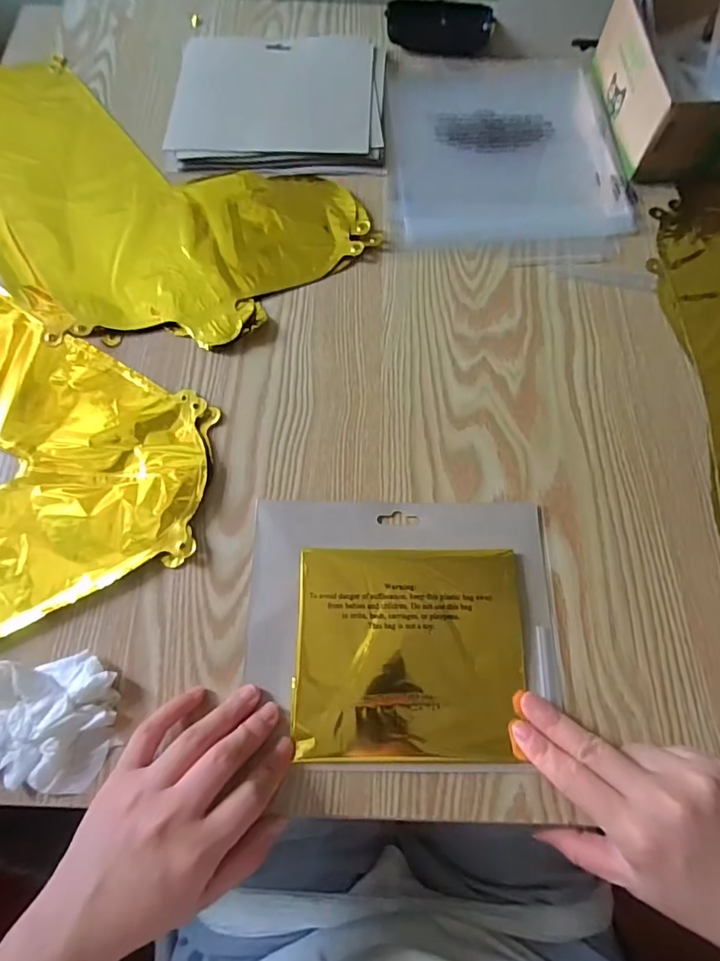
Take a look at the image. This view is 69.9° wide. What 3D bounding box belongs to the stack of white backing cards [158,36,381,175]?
[{"bbox_3d":[-0.080,-0.373,0.508,0.204,0.014,0.179,0,68,0],"label":"stack of white backing cards"}]

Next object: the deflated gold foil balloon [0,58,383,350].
[{"bbox_3d":[-0.237,-0.256,0.462,0.446,0.017,0.235,31,71,12],"label":"deflated gold foil balloon"}]

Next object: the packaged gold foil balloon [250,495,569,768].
[{"bbox_3d":[0.027,0.091,0.327,0.192,0.009,0.162,0,68,0],"label":"packaged gold foil balloon"}]

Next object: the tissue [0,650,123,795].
[{"bbox_3d":[-0.185,0.142,0.300,0.079,0.022,0.073,-10,68,-4],"label":"tissue"}]

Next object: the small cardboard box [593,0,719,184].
[{"bbox_3d":[0.310,-0.378,0.482,0.136,0.068,0.204,0,68,0],"label":"small cardboard box"}]

